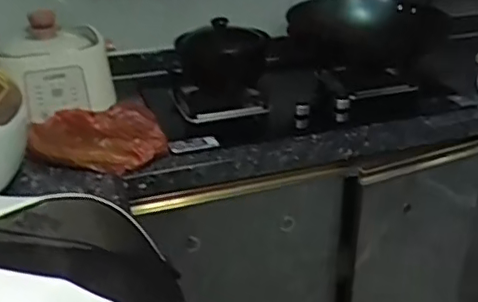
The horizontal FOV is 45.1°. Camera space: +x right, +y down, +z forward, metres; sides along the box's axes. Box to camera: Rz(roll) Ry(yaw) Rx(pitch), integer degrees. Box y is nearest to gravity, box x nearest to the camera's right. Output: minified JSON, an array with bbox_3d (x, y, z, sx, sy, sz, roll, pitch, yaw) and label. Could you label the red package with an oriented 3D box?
[{"bbox_3d":[-0.283,-0.038,1.129,0.277,0.106,0.119,3,27,7],"label":"red package"}]

